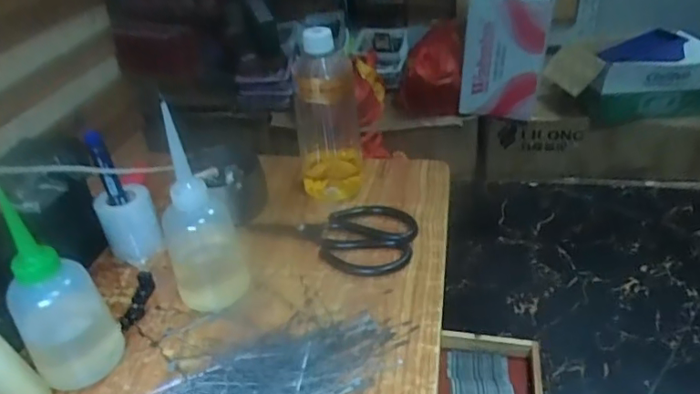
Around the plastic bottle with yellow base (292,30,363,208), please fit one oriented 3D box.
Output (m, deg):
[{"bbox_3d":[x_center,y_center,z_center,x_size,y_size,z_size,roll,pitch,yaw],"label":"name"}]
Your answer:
[{"bbox_3d":[-0.026,-0.086,0.591,0.068,0.182,0.073,-5,33,0],"label":"plastic bottle with yellow base"}]

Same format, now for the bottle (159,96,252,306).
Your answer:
[{"bbox_3d":[-0.133,0.016,0.477,0.063,0.164,0.060,-14,34,-14],"label":"bottle"}]

